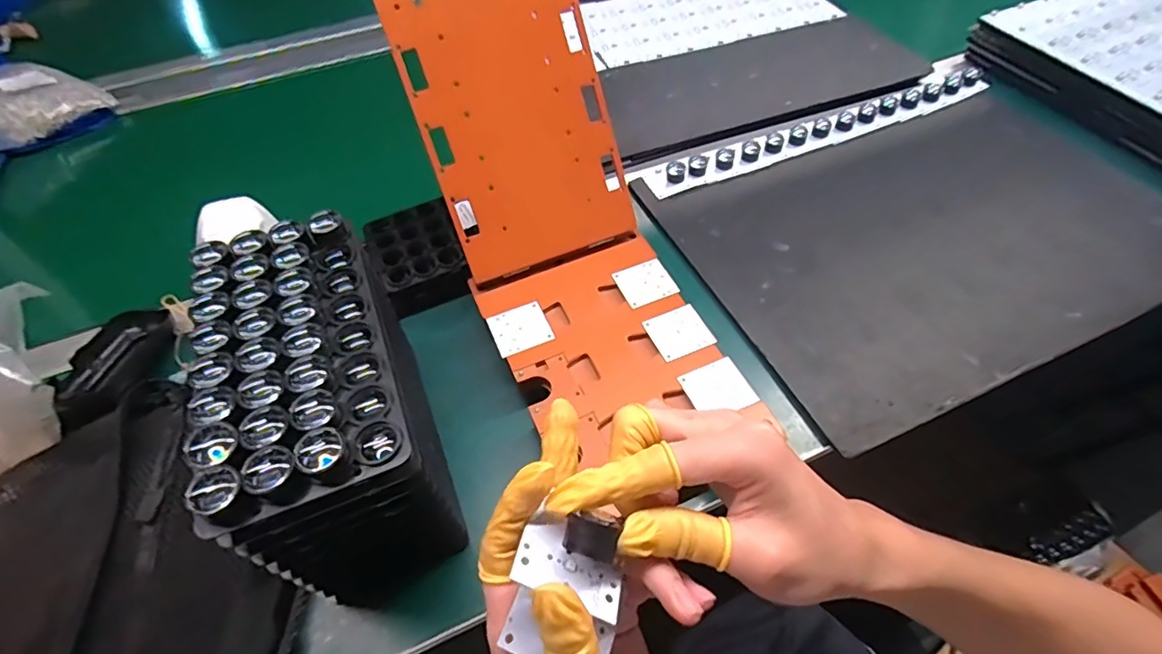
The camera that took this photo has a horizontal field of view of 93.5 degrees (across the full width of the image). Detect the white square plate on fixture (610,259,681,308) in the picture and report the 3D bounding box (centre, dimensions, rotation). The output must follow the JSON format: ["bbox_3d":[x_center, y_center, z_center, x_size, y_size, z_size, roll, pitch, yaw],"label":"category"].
[{"bbox_3d":[0.057,-0.040,0.486,0.046,0.004,0.042,-20,56,-10],"label":"white square plate on fixture"}]

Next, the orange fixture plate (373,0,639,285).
[{"bbox_3d":[-0.052,-0.171,0.462,0.157,0.231,0.005,-21,17,-11],"label":"orange fixture plate"}]

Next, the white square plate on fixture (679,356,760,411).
[{"bbox_3d":[0.107,0.047,0.422,0.046,0.004,0.044,-23,57,-12],"label":"white square plate on fixture"}]

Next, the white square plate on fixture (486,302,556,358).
[{"bbox_3d":[-0.051,0.000,0.463,0.047,0.004,0.044,-22,57,-11],"label":"white square plate on fixture"}]

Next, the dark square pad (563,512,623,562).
[{"bbox_3d":[0.004,0.081,0.210,0.020,0.007,0.014,18,74,-9],"label":"dark square pad"}]

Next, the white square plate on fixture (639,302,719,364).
[{"bbox_3d":[0.082,0.003,0.455,0.046,0.004,0.045,-22,57,-12],"label":"white square plate on fixture"}]

